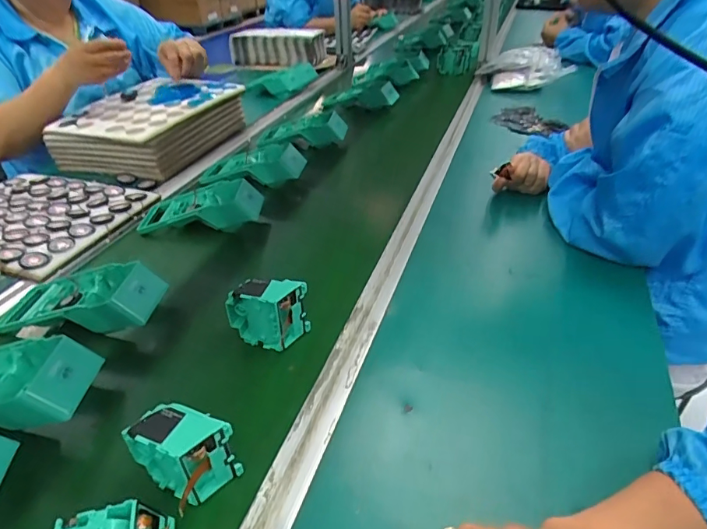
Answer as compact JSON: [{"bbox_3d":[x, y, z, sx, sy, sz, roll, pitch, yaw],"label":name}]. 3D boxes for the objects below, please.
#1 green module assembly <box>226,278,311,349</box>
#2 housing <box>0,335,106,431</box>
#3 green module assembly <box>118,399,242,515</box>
[{"bbox_3d":[-0.095,0.052,0.508,0.083,0.074,0.039,8,38,11],"label":"green module assembly"},{"bbox_3d":[-0.356,0.117,0.448,0.191,0.048,0.102,-2,37,-2],"label":"housing"},{"bbox_3d":[-0.139,0.151,0.374,0.073,0.070,0.052,21,43,26],"label":"green module assembly"}]

